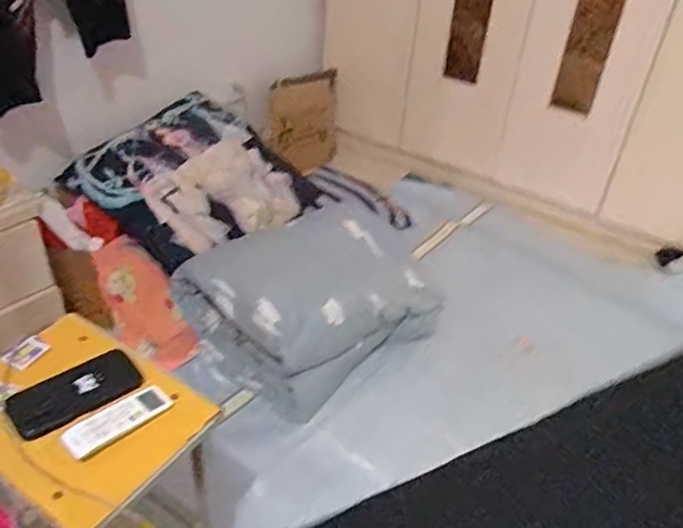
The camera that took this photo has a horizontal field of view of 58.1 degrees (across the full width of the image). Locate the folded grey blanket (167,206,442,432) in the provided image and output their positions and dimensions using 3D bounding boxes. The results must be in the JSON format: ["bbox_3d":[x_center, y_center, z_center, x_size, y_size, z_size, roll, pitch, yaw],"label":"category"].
[{"bbox_3d":[-0.044,0.075,1.677,0.687,0.297,0.453,-24,45,-34],"label":"folded grey blanket"}]

